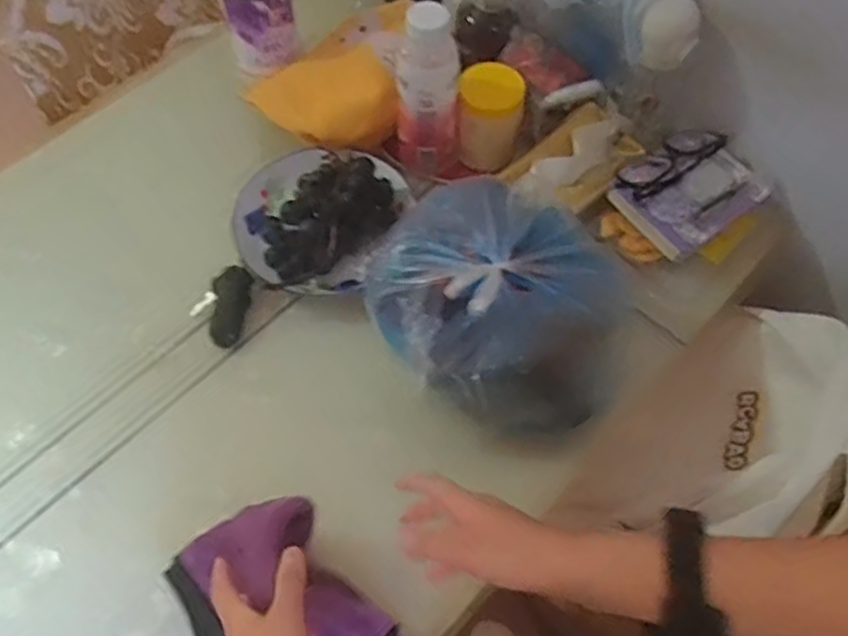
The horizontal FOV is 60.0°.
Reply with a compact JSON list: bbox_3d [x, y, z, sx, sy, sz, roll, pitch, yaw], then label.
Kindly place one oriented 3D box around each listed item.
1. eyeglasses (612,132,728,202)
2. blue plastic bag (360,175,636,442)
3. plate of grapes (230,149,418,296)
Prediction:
[{"bbox_3d":[0.268,-0.174,0.791,0.138,0.029,0.053,-37,67,-21],"label":"eyeglasses"},{"bbox_3d":[0.069,-0.012,0.640,0.230,0.174,0.185,20,61,10],"label":"blue plastic bag"},{"bbox_3d":[-0.104,-0.110,0.766,0.185,0.067,0.164,-5,60,-4],"label":"plate of grapes"}]

